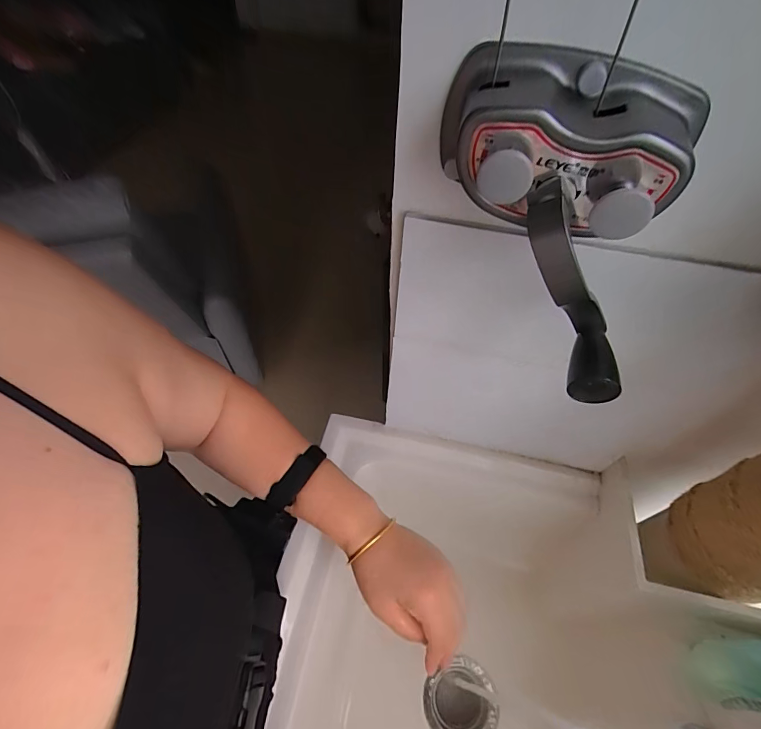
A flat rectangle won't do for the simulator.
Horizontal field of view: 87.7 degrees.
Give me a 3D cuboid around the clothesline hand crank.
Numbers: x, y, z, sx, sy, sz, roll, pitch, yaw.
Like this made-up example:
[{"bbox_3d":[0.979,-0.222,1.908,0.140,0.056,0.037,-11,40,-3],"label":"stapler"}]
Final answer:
[{"bbox_3d":[0.105,-0.083,0.255,0.145,0.170,0.100,11,54,7],"label":"clothesline hand crank"}]

